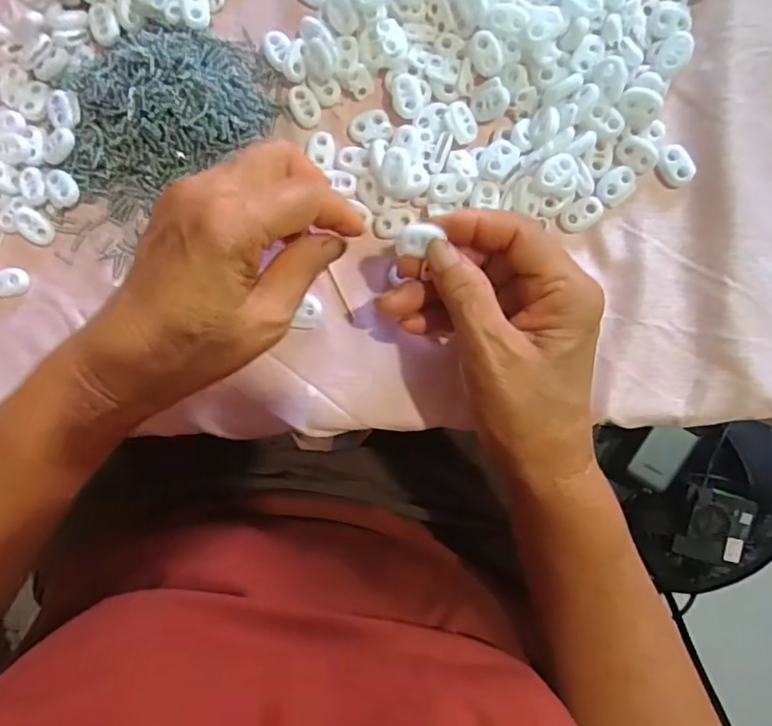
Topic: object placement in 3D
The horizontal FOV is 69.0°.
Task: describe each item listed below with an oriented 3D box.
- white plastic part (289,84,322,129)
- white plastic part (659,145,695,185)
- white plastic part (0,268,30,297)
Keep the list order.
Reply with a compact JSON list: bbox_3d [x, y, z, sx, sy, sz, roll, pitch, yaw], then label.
[{"bbox_3d":[-0.045,-0.142,0.310,0.015,0.004,0.022,-30,90,3],"label":"white plastic part"},{"bbox_3d":[0.155,-0.106,0.299,0.014,0.005,0.021,-35,89,3],"label":"white plastic part"},{"bbox_3d":[-0.216,-0.046,0.322,0.021,0.007,0.014,-25,90,3],"label":"white plastic part"}]

